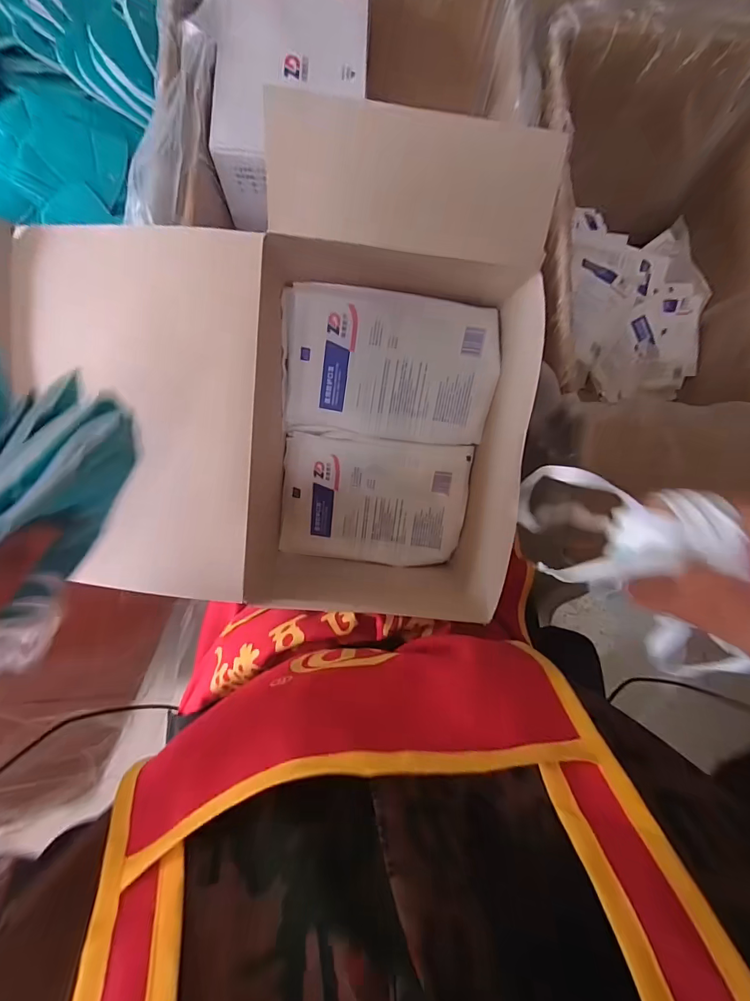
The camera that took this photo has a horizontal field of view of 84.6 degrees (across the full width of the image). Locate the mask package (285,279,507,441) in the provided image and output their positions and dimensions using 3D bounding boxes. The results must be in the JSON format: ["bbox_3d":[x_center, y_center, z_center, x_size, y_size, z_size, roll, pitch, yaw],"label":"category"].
[{"bbox_3d":[0.012,-0.124,0.387,0.195,0.007,0.130,4,112,2],"label":"mask package"}]

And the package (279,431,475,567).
[{"bbox_3d":[-0.003,0.003,0.437,0.192,0.013,0.138,7,111,3],"label":"package"}]

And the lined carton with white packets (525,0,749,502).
[{"bbox_3d":[0.440,-0.323,0.650,0.459,0.311,0.636,5,82,-4],"label":"lined carton with white packets"}]

